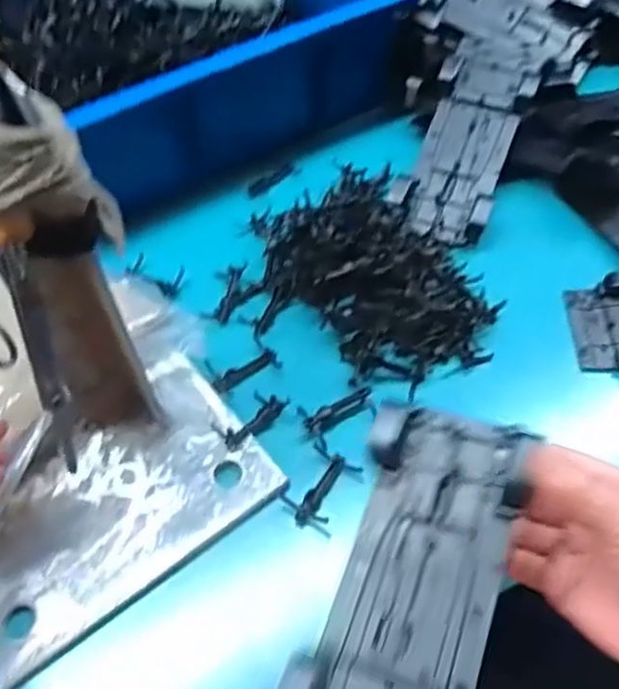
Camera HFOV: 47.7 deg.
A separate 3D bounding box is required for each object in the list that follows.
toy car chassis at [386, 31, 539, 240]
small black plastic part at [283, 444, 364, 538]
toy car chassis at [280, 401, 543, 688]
[{"bbox_3d":[0.129,-0.173,0.574,0.077,0.022,0.186,16,75,15],"label":"toy car chassis"},{"bbox_3d":[0.007,0.090,0.435,0.035,0.005,0.053,21,59,17],"label":"small black plastic part"},{"bbox_3d":[0.043,0.115,0.308,0.074,0.019,0.193,15,59,14],"label":"toy car chassis"}]

